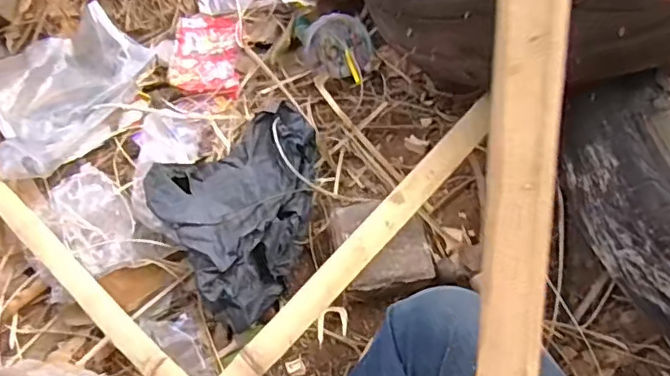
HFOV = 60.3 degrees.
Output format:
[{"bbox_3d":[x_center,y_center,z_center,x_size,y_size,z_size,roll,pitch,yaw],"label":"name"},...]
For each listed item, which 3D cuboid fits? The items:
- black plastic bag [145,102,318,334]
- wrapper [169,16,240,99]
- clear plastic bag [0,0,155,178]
[{"bbox_3d":[-0.086,0.019,0.676,0.213,0.043,0.217,-32,66,-12],"label":"black plastic bag"},{"bbox_3d":[-0.192,-0.196,0.858,0.104,0.037,0.175,-7,63,0],"label":"wrapper"},{"bbox_3d":[-0.391,-0.145,0.829,0.248,0.049,0.234,-36,67,-14],"label":"clear plastic bag"}]

